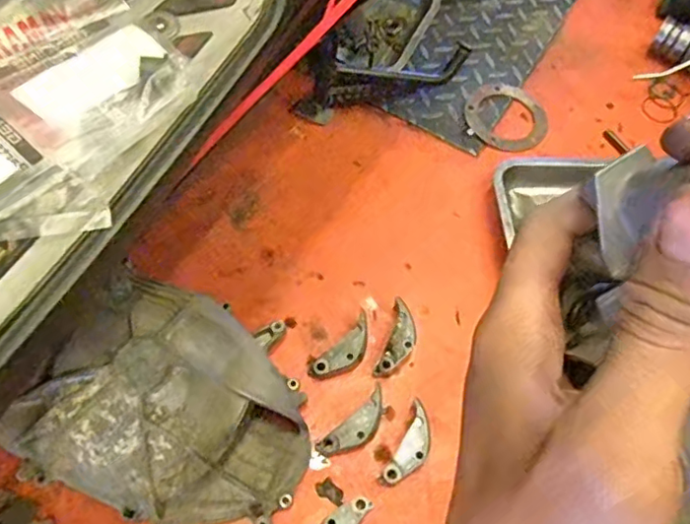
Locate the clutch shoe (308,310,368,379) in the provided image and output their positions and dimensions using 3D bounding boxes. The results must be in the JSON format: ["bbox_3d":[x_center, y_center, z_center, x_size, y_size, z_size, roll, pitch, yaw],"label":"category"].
[{"bbox_3d":[0.002,0.097,0.626,0.086,0.015,0.035,-39,70,-22],"label":"clutch shoe"}]

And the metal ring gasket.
[{"bbox_3d":[0.230,-0.207,0.827,0.116,0.012,0.125,2,61,-3],"label":"metal ring gasket"}]

